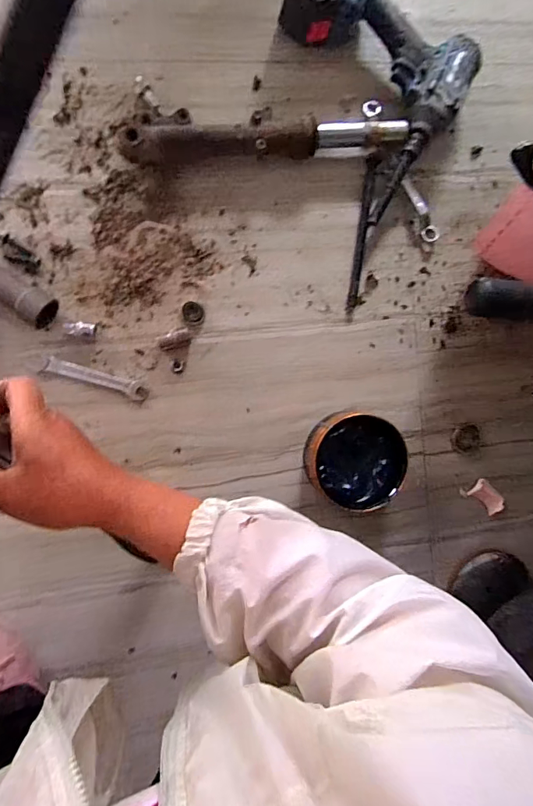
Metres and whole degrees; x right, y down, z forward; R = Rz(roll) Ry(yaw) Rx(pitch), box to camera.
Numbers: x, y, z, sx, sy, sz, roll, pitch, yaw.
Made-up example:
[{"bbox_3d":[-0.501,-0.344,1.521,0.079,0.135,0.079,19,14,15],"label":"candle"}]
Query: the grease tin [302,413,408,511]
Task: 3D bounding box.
[{"bbox_3d":[0.116,0.074,0.580,0.126,0.053,0.116,-1,93,-10],"label":"grease tin"}]

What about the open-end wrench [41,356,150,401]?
[{"bbox_3d":[-0.210,-0.029,0.547,0.124,0.005,0.023,16,91,-10],"label":"open-end wrench"}]

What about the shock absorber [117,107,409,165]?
[{"bbox_3d":[0.001,-0.327,0.549,0.354,0.042,0.051,-5,94,-9],"label":"shock absorber"}]

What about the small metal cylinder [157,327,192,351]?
[{"bbox_3d":[-0.116,-0.079,0.554,0.040,0.022,0.023,-17,96,-8],"label":"small metal cylinder"}]

